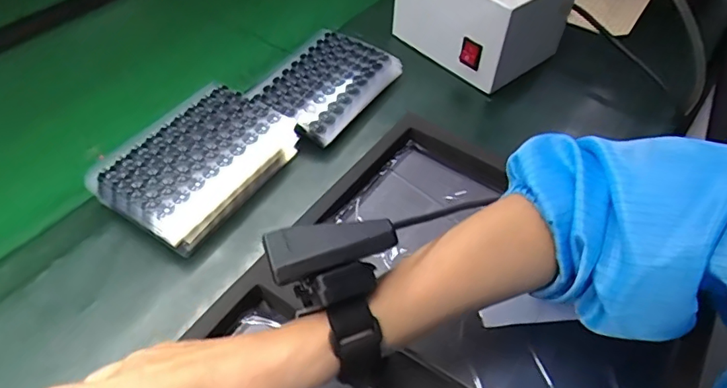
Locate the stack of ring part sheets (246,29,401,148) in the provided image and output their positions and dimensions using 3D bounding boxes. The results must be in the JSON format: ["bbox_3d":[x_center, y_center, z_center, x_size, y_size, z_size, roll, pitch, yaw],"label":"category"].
[{"bbox_3d":[-0.041,-0.114,0.548,0.099,0.037,0.148,25,52,16],"label":"stack of ring part sheets"}]

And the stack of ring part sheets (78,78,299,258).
[{"bbox_3d":[-0.148,-0.031,0.461,0.099,0.044,0.160,26,52,16],"label":"stack of ring part sheets"}]

